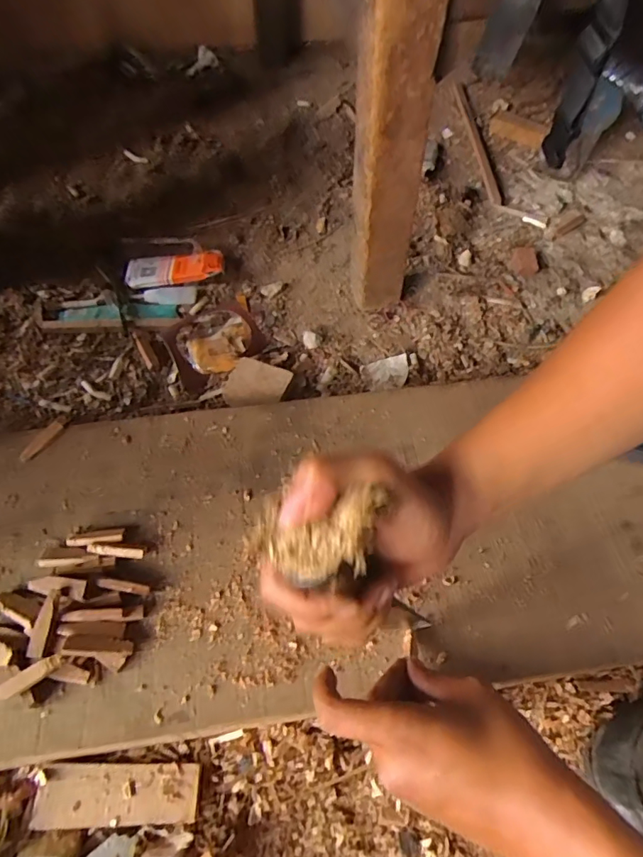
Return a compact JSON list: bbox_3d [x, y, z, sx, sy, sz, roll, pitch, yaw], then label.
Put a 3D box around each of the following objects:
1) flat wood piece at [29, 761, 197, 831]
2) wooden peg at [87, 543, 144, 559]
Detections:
[{"bbox_3d":[-0.142,0.256,0.350,0.111,0.011,0.036,0,60,-2],"label":"flat wood piece"},{"bbox_3d":[-0.171,0.102,0.414,0.045,0.008,0.008,6,60,2],"label":"wooden peg"}]

